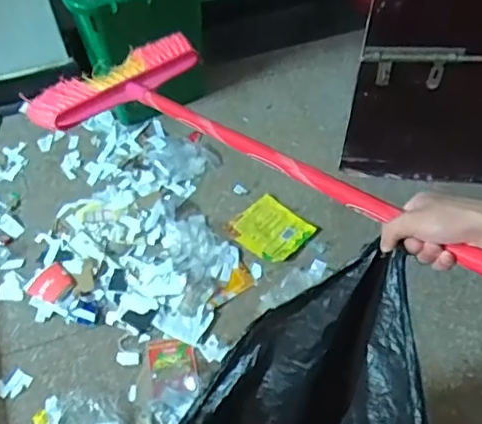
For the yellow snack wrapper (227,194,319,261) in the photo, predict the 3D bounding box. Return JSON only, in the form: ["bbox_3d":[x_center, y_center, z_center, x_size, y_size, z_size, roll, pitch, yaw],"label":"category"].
[{"bbox_3d":[0.087,0.050,1.660,0.198,0.024,0.184,37,66,23],"label":"yellow snack wrapper"}]

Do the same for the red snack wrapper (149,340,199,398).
[{"bbox_3d":[-0.171,0.388,1.439,0.111,0.017,0.147,-11,58,-4],"label":"red snack wrapper"}]

